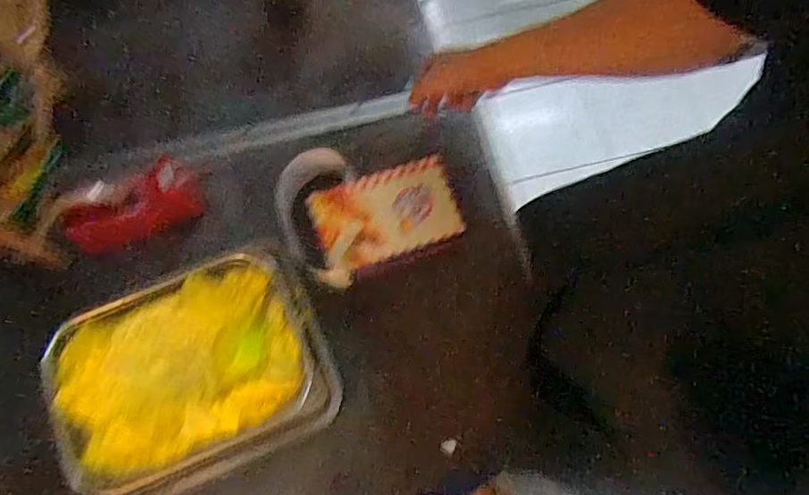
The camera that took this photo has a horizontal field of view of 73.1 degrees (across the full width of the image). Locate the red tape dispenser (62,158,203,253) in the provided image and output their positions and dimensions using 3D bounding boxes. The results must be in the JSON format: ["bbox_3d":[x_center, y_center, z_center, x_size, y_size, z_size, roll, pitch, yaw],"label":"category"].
[{"bbox_3d":[-0.364,-0.063,0.729,0.168,0.063,0.095,-29,73,-26],"label":"red tape dispenser"}]

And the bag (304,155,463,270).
[{"bbox_3d":[-0.020,-0.041,0.697,0.188,0.040,0.115,-20,73,-5],"label":"bag"}]

